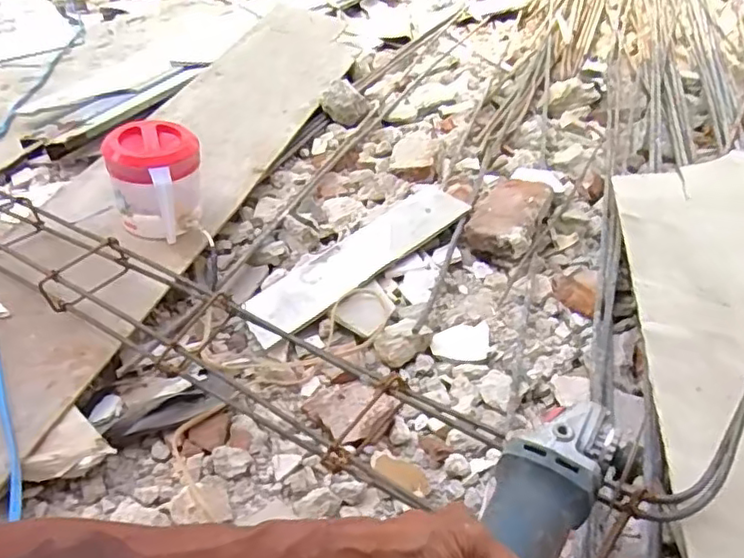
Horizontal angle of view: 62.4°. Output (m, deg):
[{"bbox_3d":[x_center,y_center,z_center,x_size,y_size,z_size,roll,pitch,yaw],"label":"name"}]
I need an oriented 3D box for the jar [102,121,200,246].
[{"bbox_3d":[-0.341,-0.164,0.978,0.133,0.128,0.132,0,39,0],"label":"jar"}]

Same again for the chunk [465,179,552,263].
[{"bbox_3d":[0.231,-0.108,1.042,0.109,0.061,0.180,17,42,21],"label":"chunk"}]

